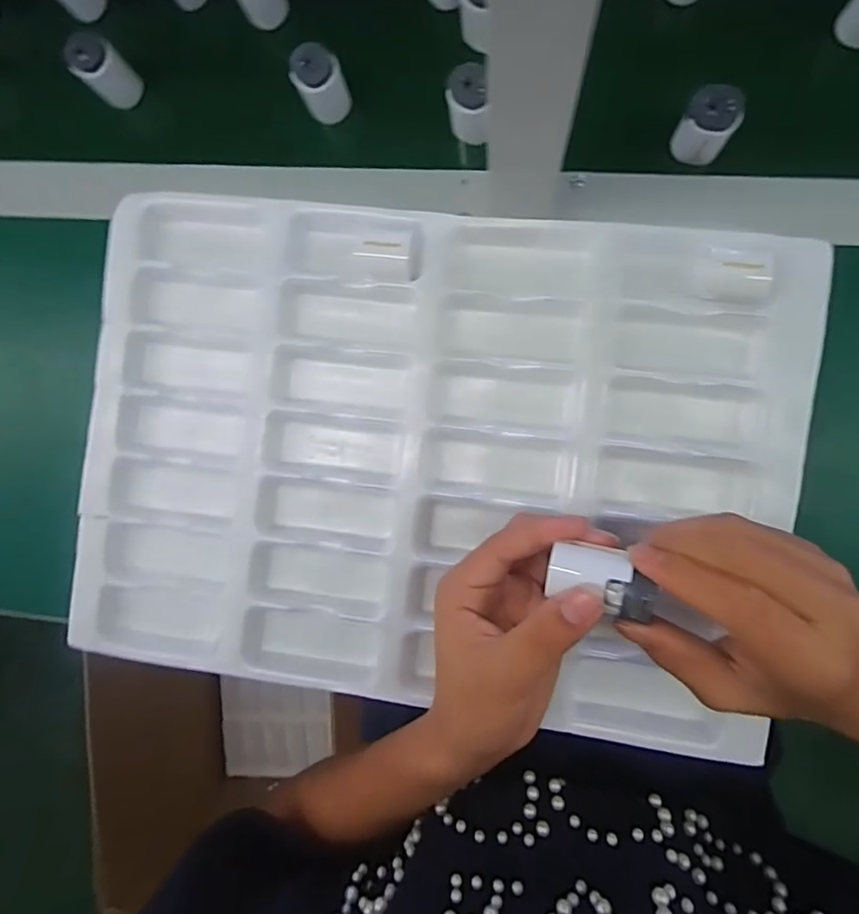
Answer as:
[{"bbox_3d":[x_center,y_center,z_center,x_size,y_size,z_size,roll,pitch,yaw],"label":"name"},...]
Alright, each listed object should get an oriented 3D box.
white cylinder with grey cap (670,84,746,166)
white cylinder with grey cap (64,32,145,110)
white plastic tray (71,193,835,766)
[{"bbox_3d":[0.172,-0.205,0.342,0.032,0.038,0.029,28,92,7],"label":"white cylinder with grey cap"},{"bbox_3d":[-0.232,-0.277,0.392,0.031,0.042,0.027,-45,84,4],"label":"white cylinder with grey cap"},{"bbox_3d":[-0.006,0.000,0.358,0.446,0.028,0.312,7,89,8],"label":"white plastic tray"}]

